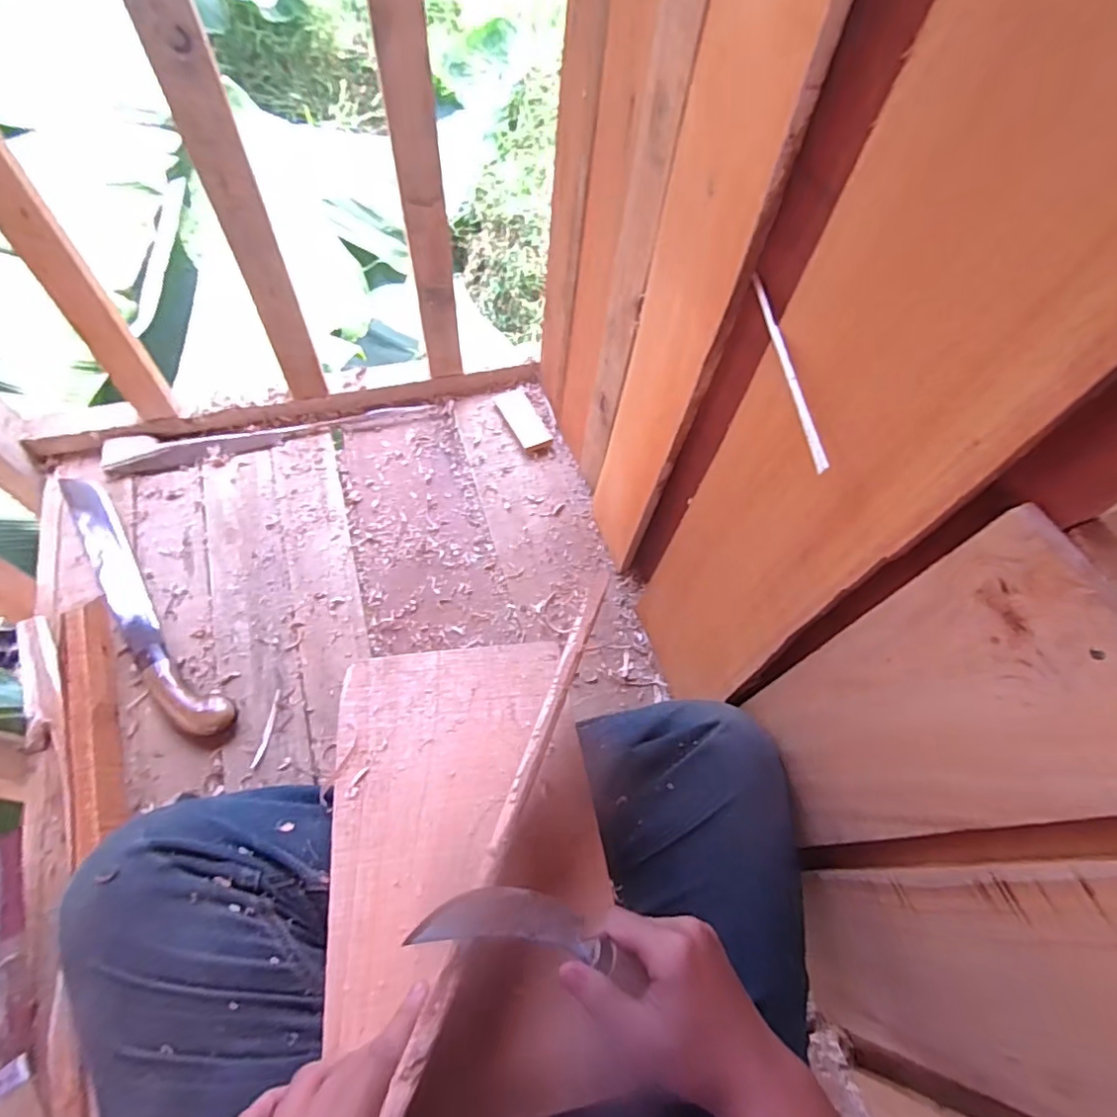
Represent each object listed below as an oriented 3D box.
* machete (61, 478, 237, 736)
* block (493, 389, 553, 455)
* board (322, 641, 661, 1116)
[{"bbox_3d":[-0.527,0.047,0.717,0.062,0.026,0.431,-35,68,-21],"label":"machete"},{"bbox_3d":[-0.054,-0.216,0.904,0.048,0.014,0.127,-23,64,-16],"label":"block"},{"bbox_3d":[-0.067,0.214,0.444,0.199,0.017,0.323,-2,54,-14],"label":"board"}]

